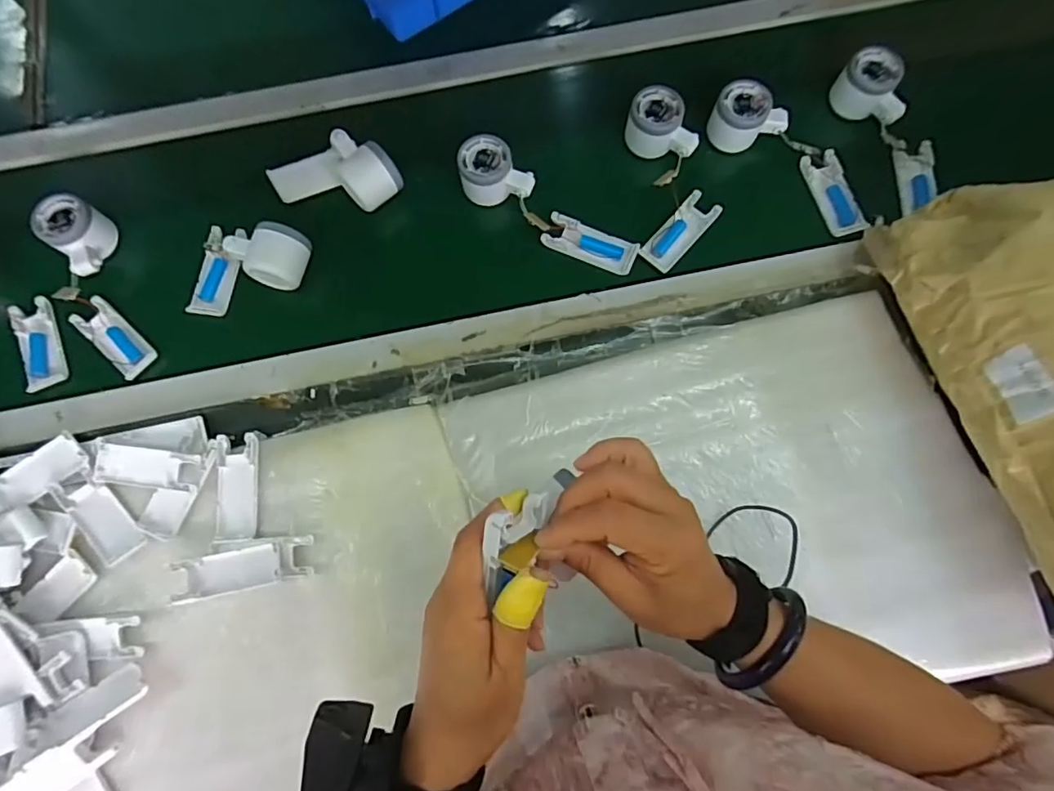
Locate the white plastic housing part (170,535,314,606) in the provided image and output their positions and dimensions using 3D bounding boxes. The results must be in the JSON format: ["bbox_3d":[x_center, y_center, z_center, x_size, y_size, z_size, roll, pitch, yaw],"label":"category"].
[{"bbox_3d":[-0.270,0.161,0.521,0.123,0.020,0.047,-12,76,-2],"label":"white plastic housing part"}]

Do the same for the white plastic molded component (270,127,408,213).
[{"bbox_3d":[-0.215,-0.248,0.616,0.145,0.062,0.063,8,76,3],"label":"white plastic molded component"}]

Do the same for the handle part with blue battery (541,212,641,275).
[{"bbox_3d":[0.072,-0.171,0.610,0.105,0.013,0.043,22,77,7],"label":"handle part with blue battery"}]

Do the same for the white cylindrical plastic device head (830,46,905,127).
[{"bbox_3d":[0.403,-0.353,0.630,0.050,0.053,0.086,-39,78,-8],"label":"white cylindrical plastic device head"}]

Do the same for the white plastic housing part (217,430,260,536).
[{"bbox_3d":[-0.289,0.090,0.544,0.040,0.010,0.101,-5,76,0],"label":"white plastic housing part"}]

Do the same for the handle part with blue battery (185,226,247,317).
[{"bbox_3d":[-0.346,-0.140,0.612,0.041,0.018,0.103,8,76,3],"label":"handle part with blue battery"}]

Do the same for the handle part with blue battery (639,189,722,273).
[{"bbox_3d":[0.173,-0.185,0.613,0.041,0.010,0.102,41,80,10],"label":"handle part with blue battery"}]

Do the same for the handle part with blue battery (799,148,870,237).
[{"bbox_3d":[0.351,-0.230,0.622,0.042,0.019,0.107,-14,76,-2],"label":"handle part with blue battery"}]

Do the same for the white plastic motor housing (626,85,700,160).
[{"bbox_3d":[0.158,-0.309,0.624,0.085,0.046,0.057,23,77,7],"label":"white plastic motor housing"}]

